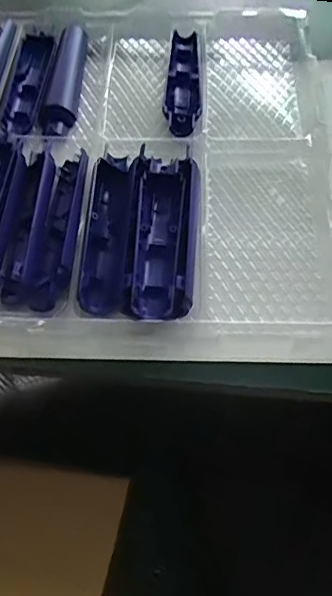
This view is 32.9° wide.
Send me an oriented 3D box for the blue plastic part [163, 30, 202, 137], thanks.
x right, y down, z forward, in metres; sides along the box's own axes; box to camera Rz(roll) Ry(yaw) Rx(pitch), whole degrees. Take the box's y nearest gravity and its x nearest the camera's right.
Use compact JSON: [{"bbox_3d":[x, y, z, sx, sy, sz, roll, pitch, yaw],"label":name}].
[{"bbox_3d":[0.019,-0.233,0.606,0.037,0.021,0.188,2,58,2],"label":"blue plastic part"}]

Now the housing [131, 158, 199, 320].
[{"bbox_3d":[0.001,-0.056,0.475,0.049,0.027,0.169,2,58,2],"label":"housing"}]

